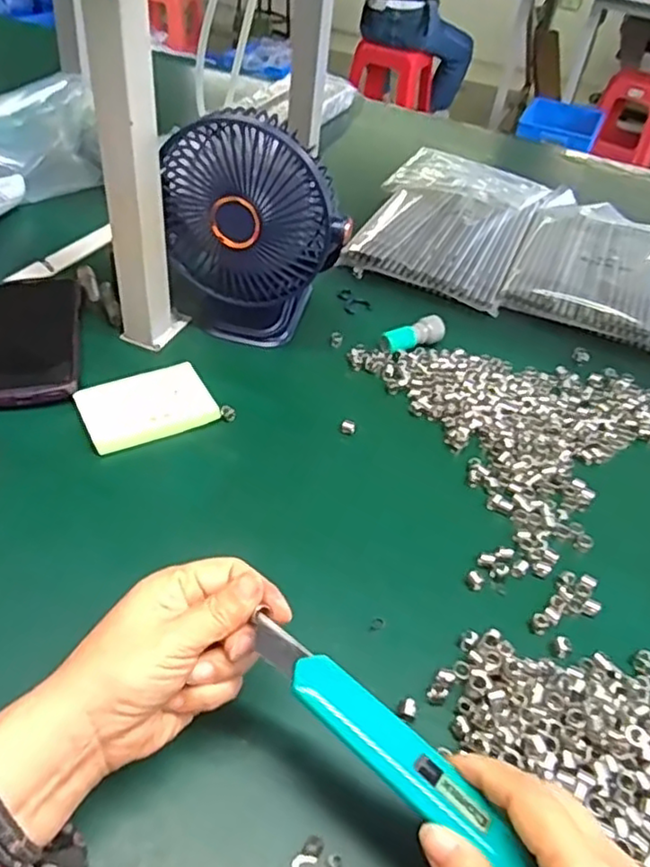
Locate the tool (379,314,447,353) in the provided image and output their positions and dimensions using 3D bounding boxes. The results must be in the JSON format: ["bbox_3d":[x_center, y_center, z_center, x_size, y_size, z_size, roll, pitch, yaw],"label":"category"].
[{"bbox_3d":[0.081,-0.091,0.602,0.064,0.018,0.023,-17,46,-25],"label":"tool"}]

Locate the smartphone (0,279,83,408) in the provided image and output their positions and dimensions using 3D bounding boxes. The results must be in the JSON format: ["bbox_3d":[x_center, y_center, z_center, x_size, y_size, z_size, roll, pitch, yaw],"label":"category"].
[{"bbox_3d":[-0.245,-0.084,0.547,0.077,0.008,0.176,-10,45,-10],"label":"smartphone"}]

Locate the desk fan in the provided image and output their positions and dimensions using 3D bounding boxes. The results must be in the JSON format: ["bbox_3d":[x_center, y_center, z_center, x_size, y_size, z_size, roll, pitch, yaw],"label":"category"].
[{"bbox_3d":[-0.062,-0.159,0.546,0.137,0.180,0.091,-3,42,-11],"label":"desk fan"}]

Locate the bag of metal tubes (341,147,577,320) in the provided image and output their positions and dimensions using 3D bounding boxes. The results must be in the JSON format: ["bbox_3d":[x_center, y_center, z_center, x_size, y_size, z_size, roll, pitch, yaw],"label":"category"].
[{"bbox_3d":[0.153,-0.262,0.789,0.204,0.043,0.335,22,43,18],"label":"bag of metal tubes"}]

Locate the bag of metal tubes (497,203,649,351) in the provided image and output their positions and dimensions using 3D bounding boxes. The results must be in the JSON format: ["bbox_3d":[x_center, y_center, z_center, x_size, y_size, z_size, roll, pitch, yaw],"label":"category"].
[{"bbox_3d":[0.324,-0.201,0.765,0.179,0.023,0.307,19,43,15],"label":"bag of metal tubes"}]

